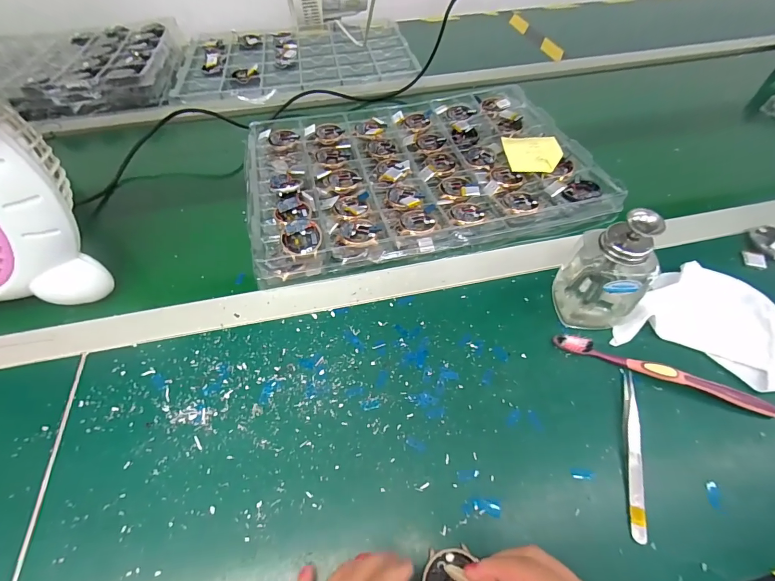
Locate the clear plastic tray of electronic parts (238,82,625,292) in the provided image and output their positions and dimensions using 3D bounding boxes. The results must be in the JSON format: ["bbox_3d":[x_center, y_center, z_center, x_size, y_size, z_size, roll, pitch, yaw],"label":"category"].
[{"bbox_3d":[0.036,-0.177,0.506,0.432,0.033,0.308,-13,55,-7],"label":"clear plastic tray of electronic parts"}]

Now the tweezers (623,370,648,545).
[{"bbox_3d":[0.196,0.125,0.297,0.011,0.008,0.129,12,56,10],"label":"tweezers"}]

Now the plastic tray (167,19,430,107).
[{"bbox_3d":[-0.177,-0.463,0.740,0.433,0.022,0.316,-10,54,-7],"label":"plastic tray"}]

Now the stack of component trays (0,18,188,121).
[{"bbox_3d":[-0.528,-0.436,0.704,0.249,0.042,0.307,-10,54,-7],"label":"stack of component trays"}]

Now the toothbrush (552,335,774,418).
[{"bbox_3d":[0.244,0.073,0.332,0.179,0.014,0.013,18,57,14],"label":"toothbrush"}]

